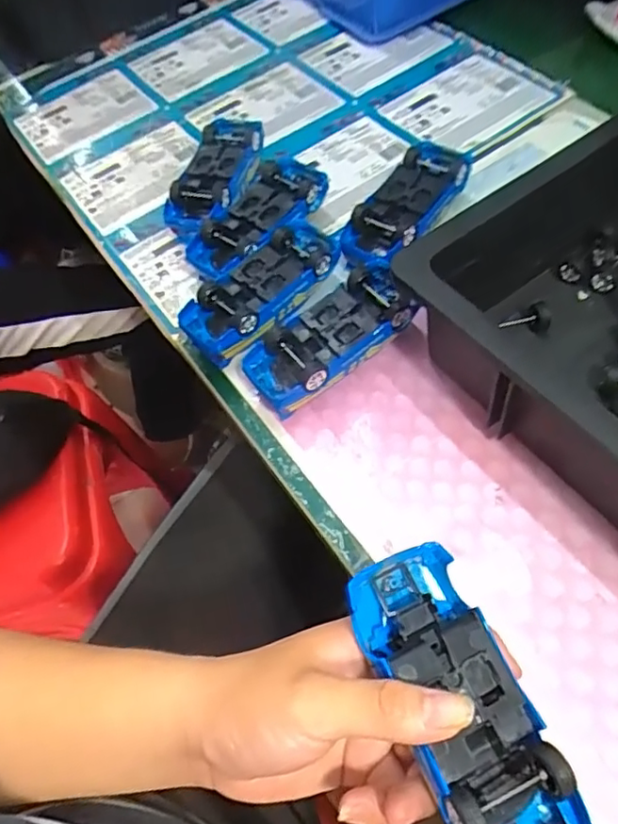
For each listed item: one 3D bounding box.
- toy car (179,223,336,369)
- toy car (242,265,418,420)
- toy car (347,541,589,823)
[{"bbox_3d":[-0.032,-0.093,0.447,0.056,0.032,0.134,37,68,23],"label":"toy car"},{"bbox_3d":[0.016,-0.052,0.419,0.130,0.039,0.061,-36,63,-17],"label":"toy car"},{"bbox_3d":[0.065,0.125,0.251,0.052,0.033,0.131,-24,69,-11],"label":"toy car"}]

